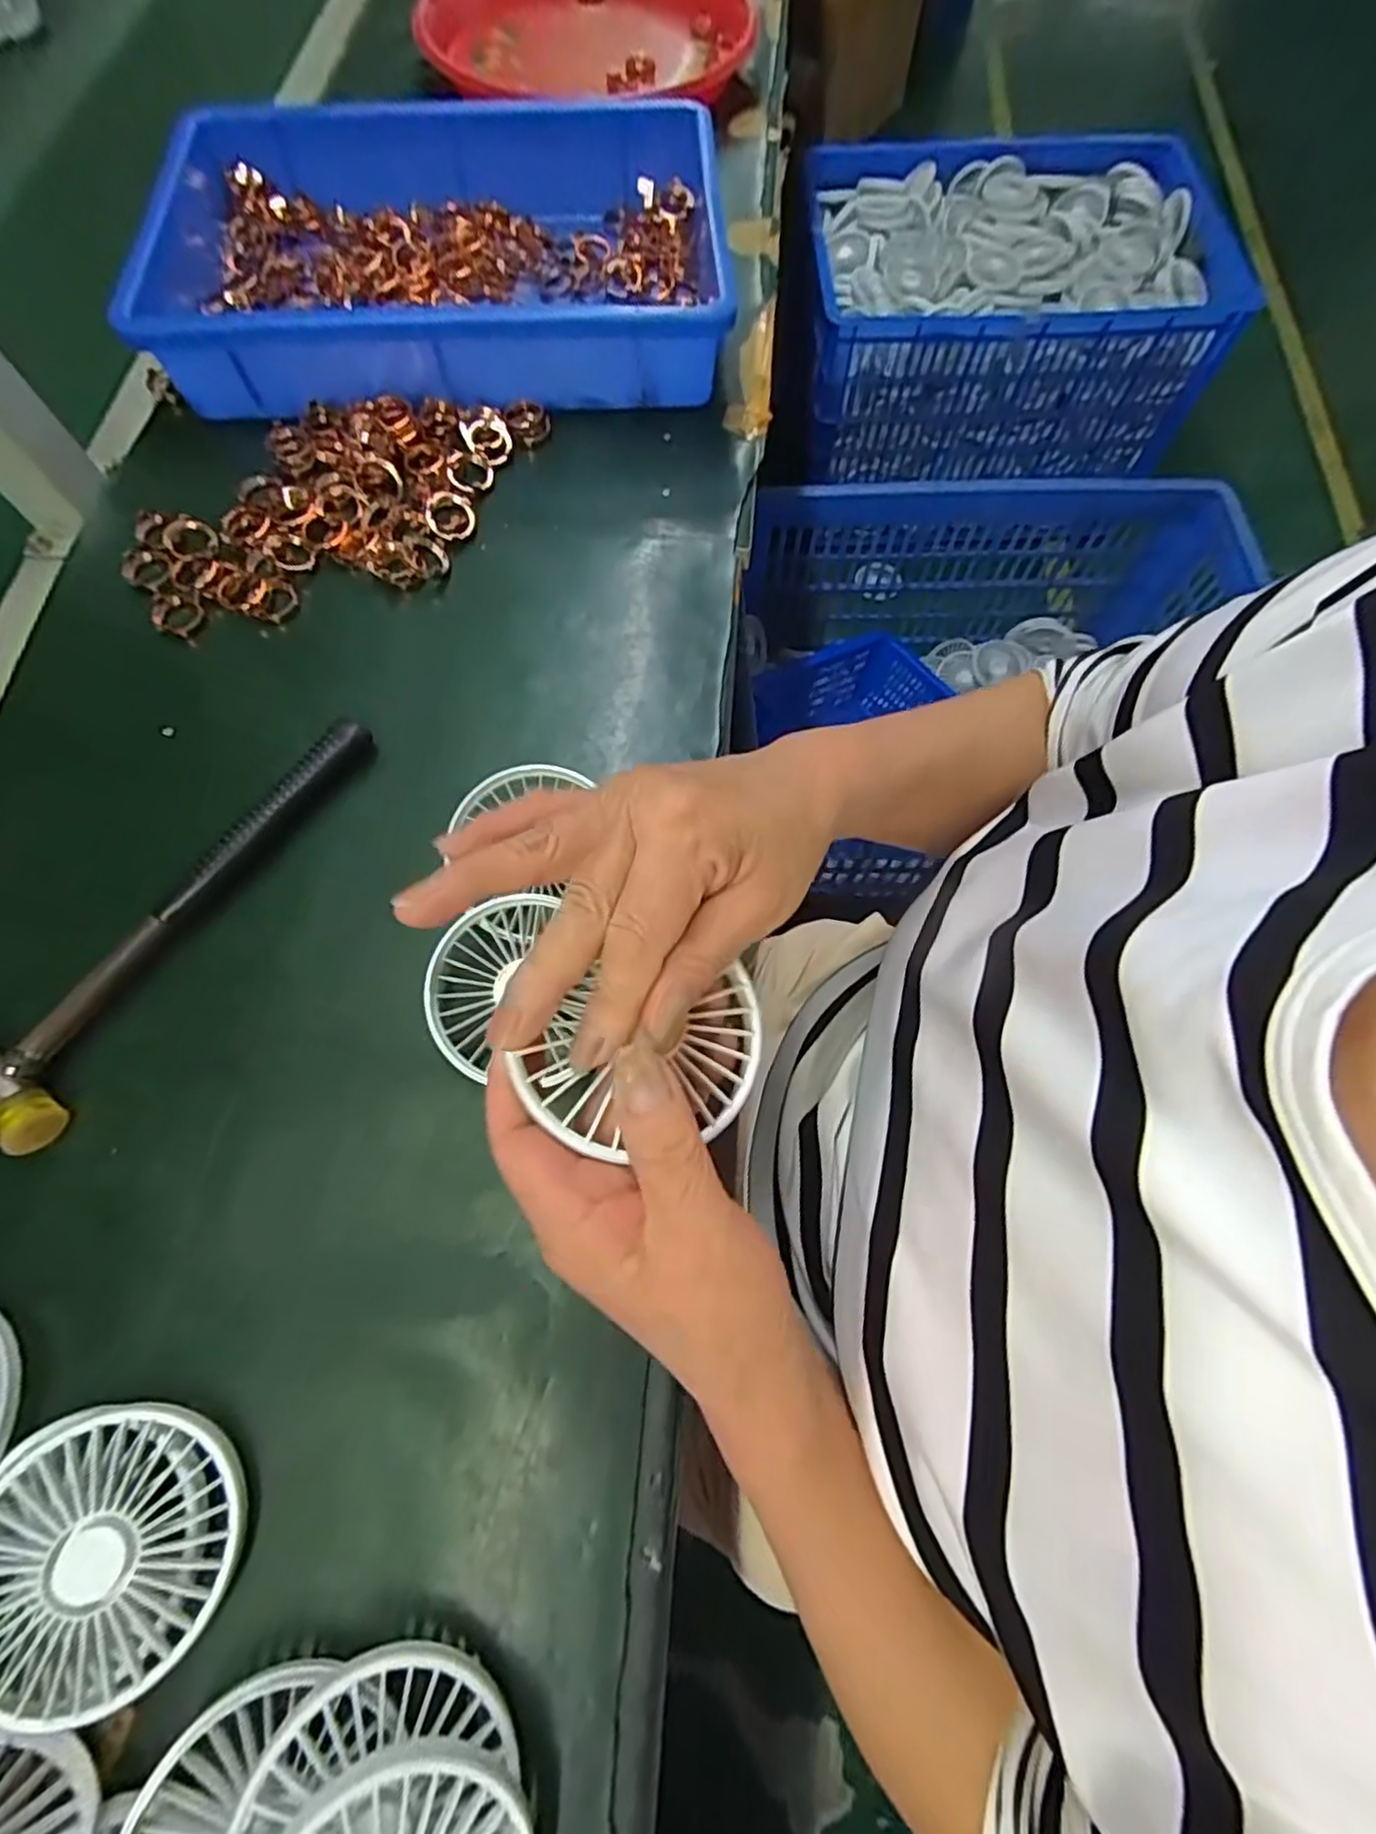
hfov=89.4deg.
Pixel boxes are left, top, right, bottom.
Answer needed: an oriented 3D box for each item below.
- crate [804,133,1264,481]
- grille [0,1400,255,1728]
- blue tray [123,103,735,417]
[{"bbox_3d":[0.552,-1.042,1.207,0.746,0.241,0.439,-4,70,-2],"label":"crate"},{"bbox_3d":[-0.214,0.230,0.253,0.091,0.016,0.091,6,66,-13],"label":"grille"},{"bbox_3d":[-0.162,-0.441,0.467,0.355,0.064,0.232,-5,71,-4],"label":"blue tray"}]

